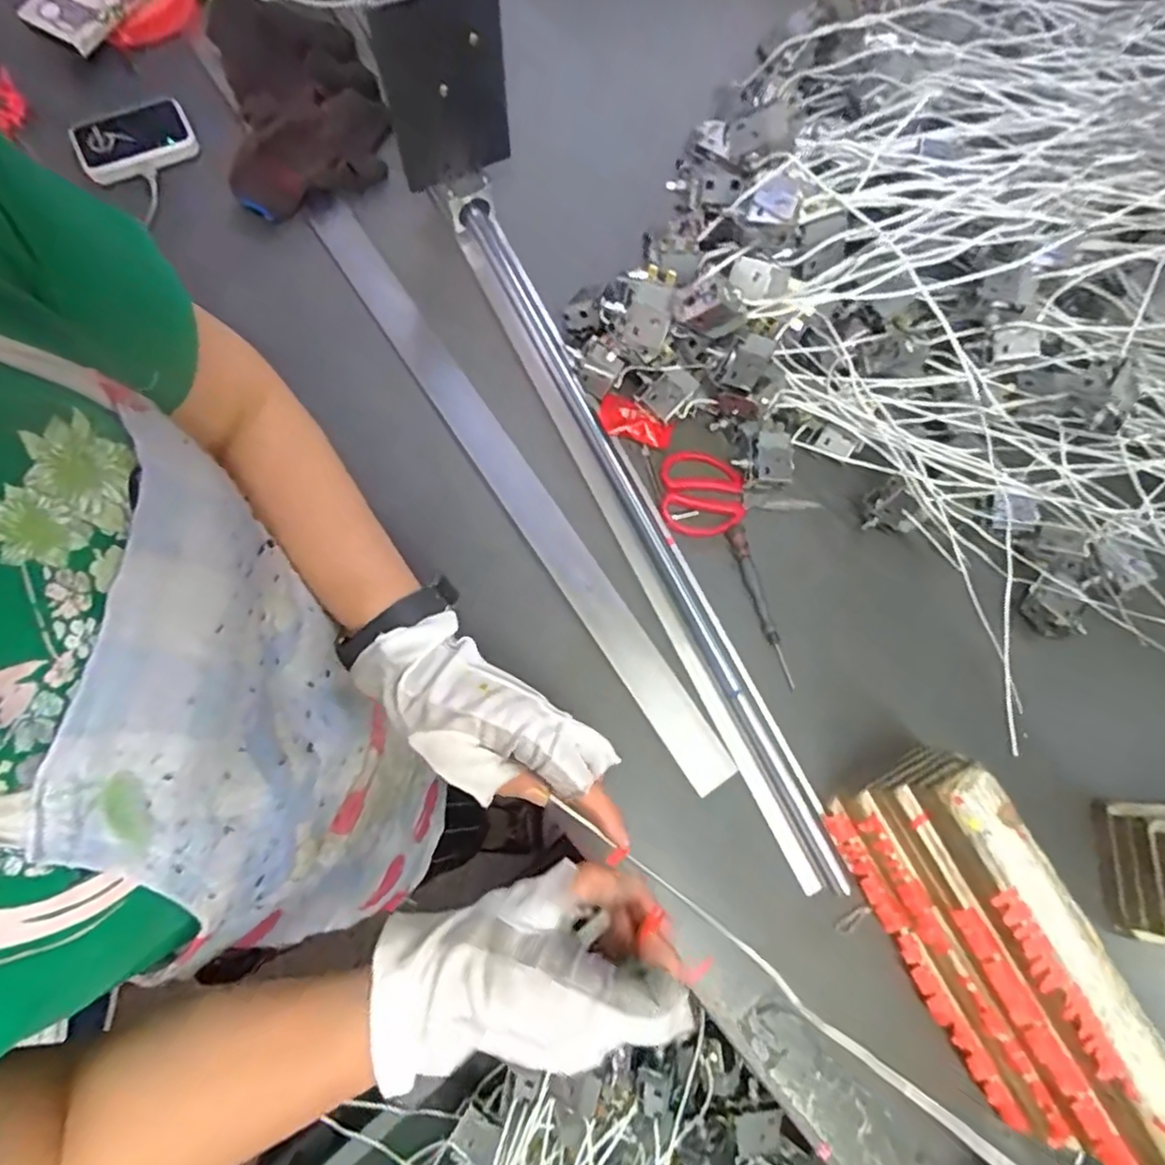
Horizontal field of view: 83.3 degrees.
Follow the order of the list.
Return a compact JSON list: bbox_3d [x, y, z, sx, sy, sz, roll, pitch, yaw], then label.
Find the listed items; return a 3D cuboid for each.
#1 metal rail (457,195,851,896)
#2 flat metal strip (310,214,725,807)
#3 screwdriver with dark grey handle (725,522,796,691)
[{"bbox_3d":[0.046,-0.064,0.556,0.047,0.027,0.644,-24,77,-8],"label":"metal rail"},{"bbox_3d":[-0.066,-0.099,0.571,0.039,0.010,0.621,-32,78,-10],"label":"flat metal strip"},{"bbox_3d":[0.151,0.019,0.550,0.016,0.010,0.140,-16,76,-6],"label":"screwdriver with dark grey handle"}]

